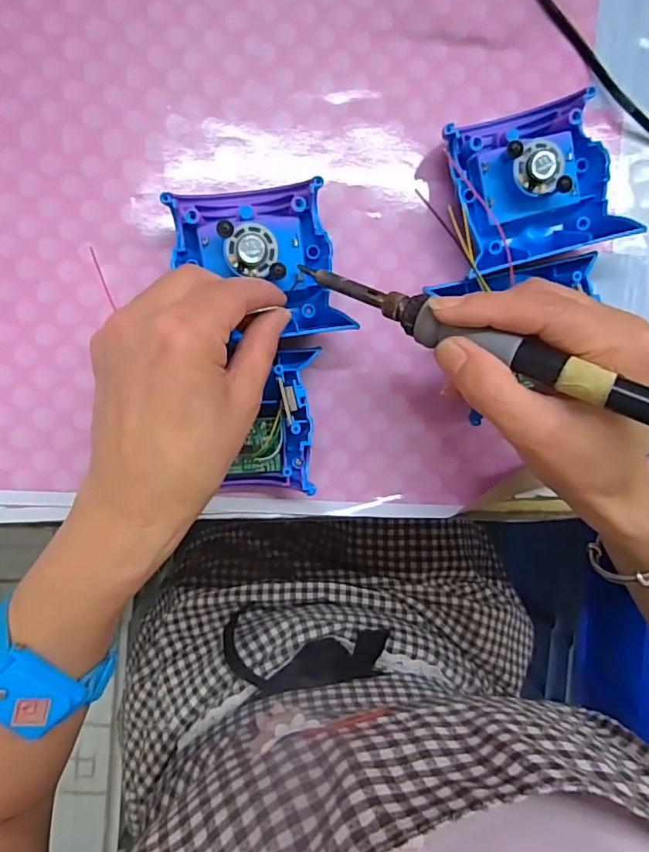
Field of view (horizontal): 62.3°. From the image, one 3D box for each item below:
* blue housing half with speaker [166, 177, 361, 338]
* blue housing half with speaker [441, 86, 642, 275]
[{"bbox_3d":[-0.034,-0.084,0.281,0.082,0.026,0.079,-10,94,-4],"label":"blue housing half with speaker"},{"bbox_3d":[0.114,-0.134,0.296,0.083,0.040,0.083,-17,95,-3],"label":"blue housing half with speaker"}]

